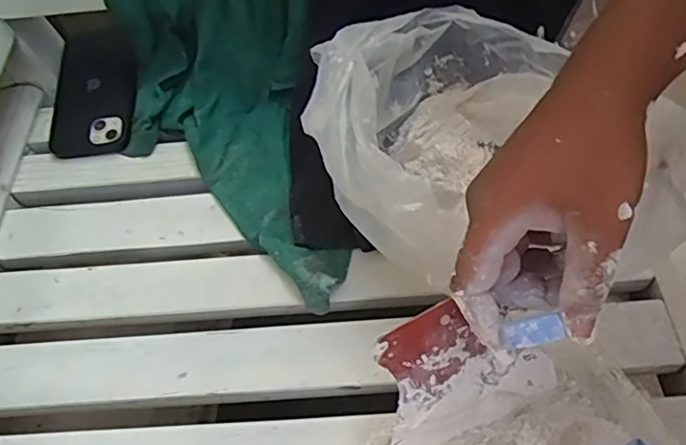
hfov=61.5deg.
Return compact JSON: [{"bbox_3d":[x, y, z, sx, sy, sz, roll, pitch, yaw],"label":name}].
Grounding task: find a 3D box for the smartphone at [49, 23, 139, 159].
[{"bbox_3d":[-0.247,-0.134,0.573,0.080,0.017,0.164,-7,58,2],"label":"smartphone"}]

